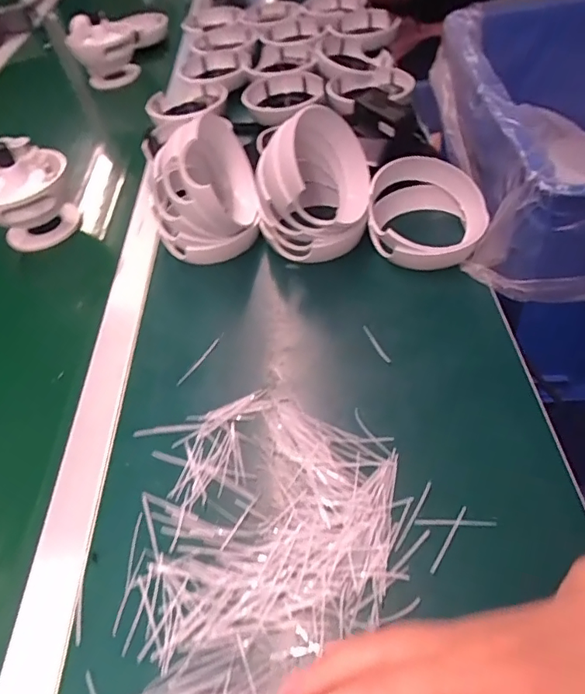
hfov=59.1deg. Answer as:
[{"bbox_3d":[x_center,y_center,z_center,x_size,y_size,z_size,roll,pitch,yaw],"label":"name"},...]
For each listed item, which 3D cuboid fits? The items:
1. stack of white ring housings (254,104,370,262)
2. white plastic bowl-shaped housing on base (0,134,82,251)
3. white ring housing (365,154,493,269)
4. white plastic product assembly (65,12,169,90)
[{"bbox_3d":[0.023,-0.168,0.533,0.108,0.134,0.123,1,50,9],"label":"stack of white ring housings"},{"bbox_3d":[-0.333,-0.180,0.631,0.124,0.118,0.101,-6,49,4],"label":"white plastic bowl-shaped housing on base"},{"bbox_3d":[0.137,-0.137,0.527,0.117,0.072,0.115,11,52,17],"label":"white ring housing"},{"bbox_3d":[-0.323,-0.586,0.979,0.113,0.103,0.208,6,49,11],"label":"white plastic product assembly"}]

